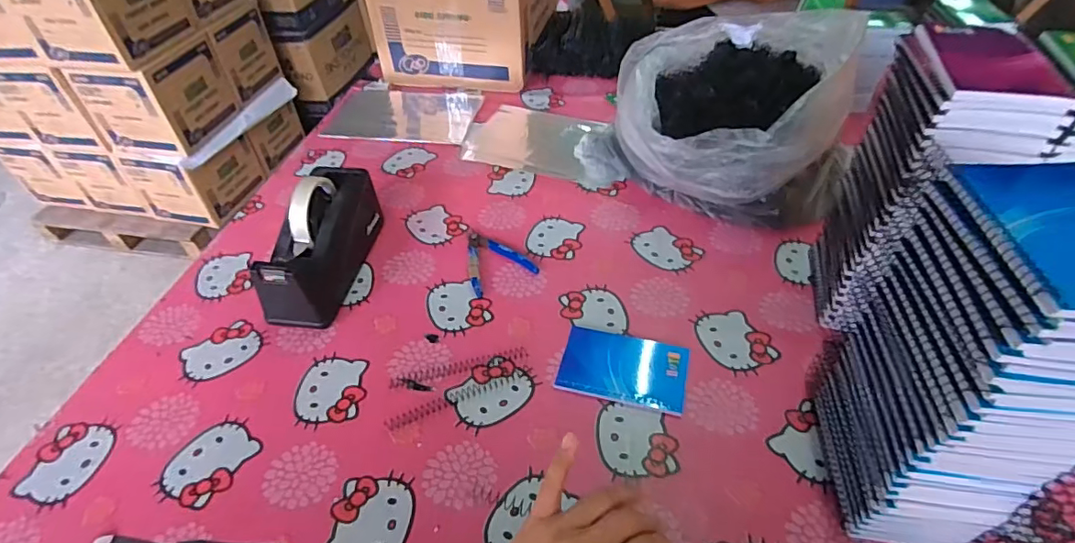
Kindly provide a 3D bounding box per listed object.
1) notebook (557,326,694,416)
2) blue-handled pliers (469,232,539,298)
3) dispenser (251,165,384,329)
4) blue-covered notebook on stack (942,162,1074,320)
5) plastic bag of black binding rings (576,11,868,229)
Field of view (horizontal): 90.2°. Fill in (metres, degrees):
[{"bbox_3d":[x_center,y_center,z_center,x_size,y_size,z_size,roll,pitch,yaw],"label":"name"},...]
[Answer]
[{"bbox_3d":[0.091,0.101,0.564,0.128,0.009,0.083,11,47,12],"label":"notebook"},{"bbox_3d":[-0.051,-0.018,0.685,0.084,0.009,0.104,-15,47,-12],"label":"blue-handled pliers"},{"bbox_3d":[-0.263,-0.039,0.647,0.074,0.116,0.210,6,46,8],"label":"dispenser"},{"bbox_3d":[0.302,-0.020,0.304,0.091,0.015,0.124,3,46,5],"label":"blue-covered notebook on stack"},{"bbox_3d":[0.256,-0.238,0.772,0.348,0.175,0.305,18,49,19],"label":"plastic bag of black binding rings"}]

